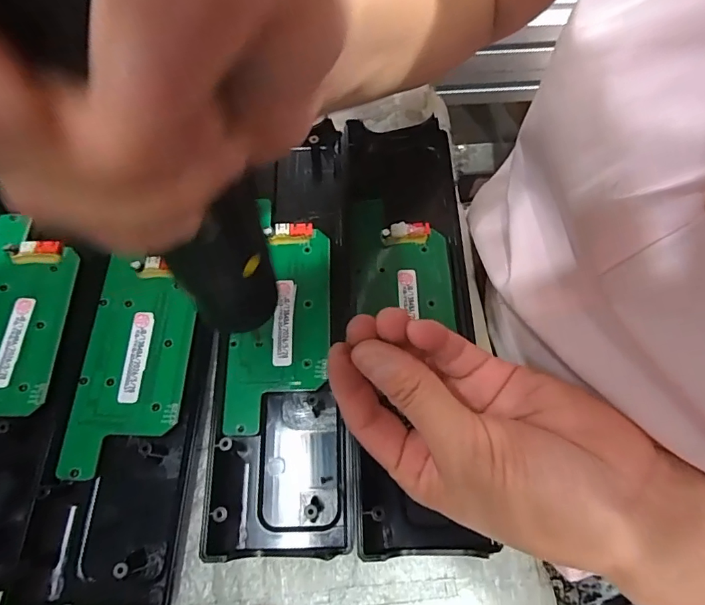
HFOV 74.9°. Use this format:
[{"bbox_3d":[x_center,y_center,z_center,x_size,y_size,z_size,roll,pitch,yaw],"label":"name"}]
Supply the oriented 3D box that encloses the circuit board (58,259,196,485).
[{"bbox_3d":[-0.115,0.034,0.242,0.054,0.004,0.108,4,72,0],"label":"circuit board"}]

